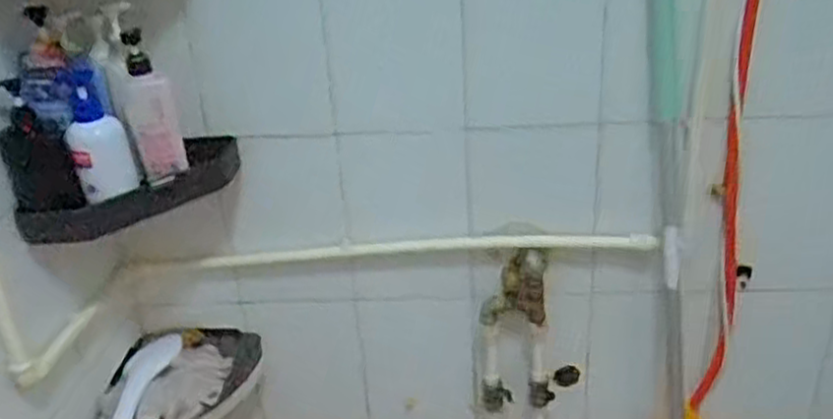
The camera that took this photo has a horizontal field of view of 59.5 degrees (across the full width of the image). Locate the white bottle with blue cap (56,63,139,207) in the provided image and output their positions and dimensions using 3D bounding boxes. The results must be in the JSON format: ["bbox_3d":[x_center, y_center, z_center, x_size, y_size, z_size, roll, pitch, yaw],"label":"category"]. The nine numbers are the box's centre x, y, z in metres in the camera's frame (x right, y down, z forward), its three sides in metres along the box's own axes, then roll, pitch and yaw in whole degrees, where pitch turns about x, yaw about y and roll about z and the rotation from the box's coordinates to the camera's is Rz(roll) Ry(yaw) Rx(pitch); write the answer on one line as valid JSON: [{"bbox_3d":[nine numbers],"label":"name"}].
[{"bbox_3d":[-0.407,-0.096,0.928,0.068,0.156,0.064,-15,27,-22],"label":"white bottle with blue cap"}]

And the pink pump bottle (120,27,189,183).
[{"bbox_3d":[-0.346,-0.128,0.954,0.061,0.182,0.083,-12,26,-18],"label":"pink pump bottle"}]

